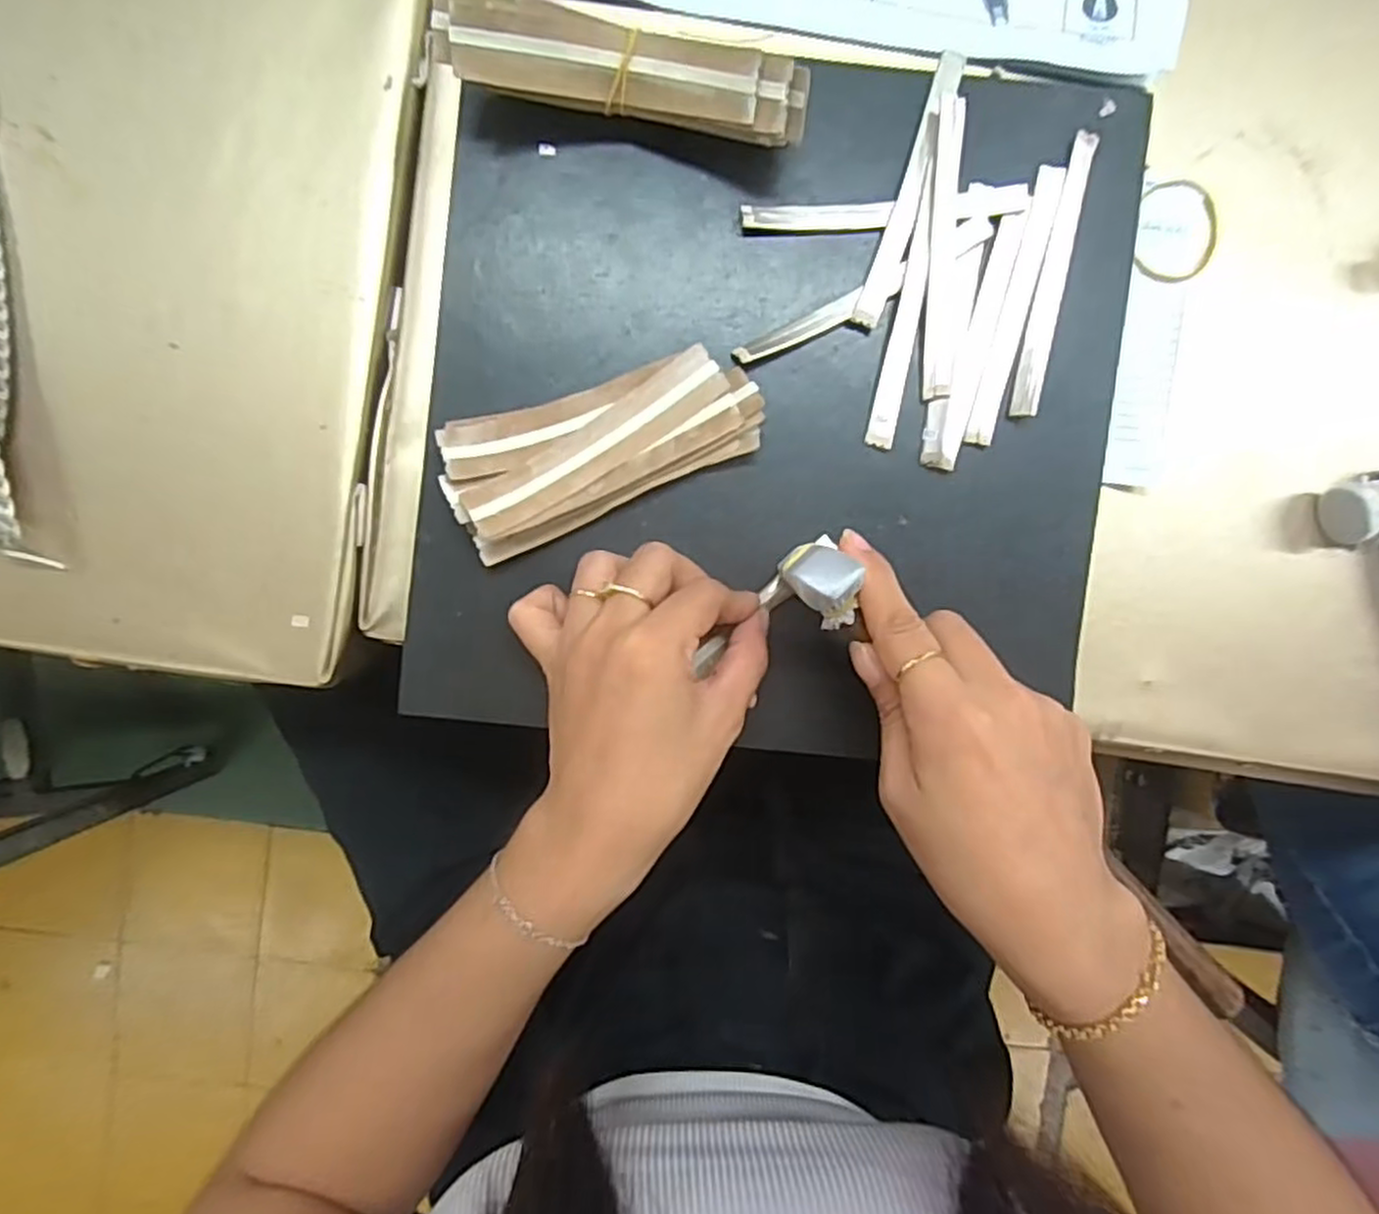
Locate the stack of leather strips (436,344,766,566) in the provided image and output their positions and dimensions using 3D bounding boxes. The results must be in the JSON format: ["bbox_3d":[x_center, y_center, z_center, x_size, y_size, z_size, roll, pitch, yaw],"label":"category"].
[{"bbox_3d":[-0.038,-0.072,0.316,0.133,0.023,0.057,-23,94,0],"label":"stack of leather strips"}]

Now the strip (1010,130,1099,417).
[{"bbox_3d":[0.159,-0.144,0.322,0.012,0.006,0.123,11,93,-2],"label":"strip"}]

